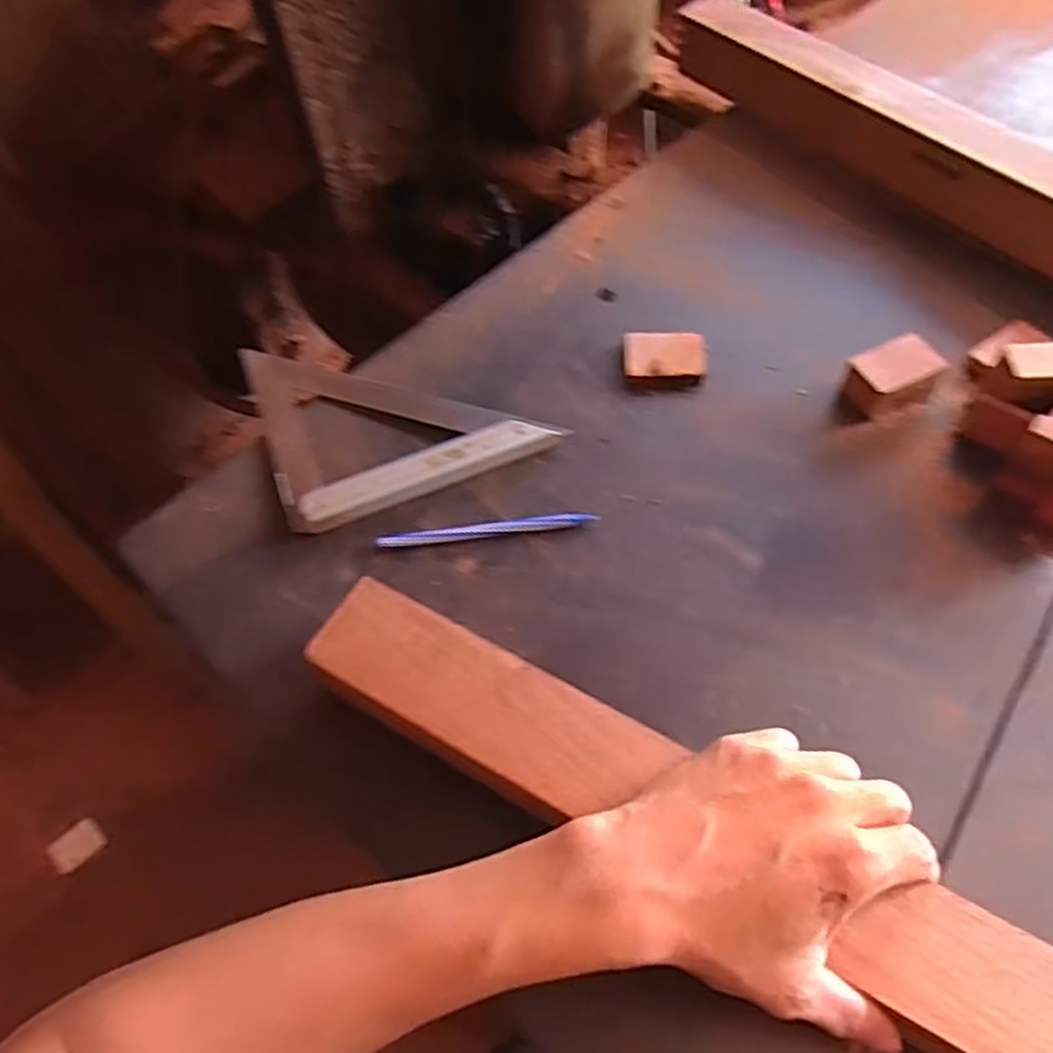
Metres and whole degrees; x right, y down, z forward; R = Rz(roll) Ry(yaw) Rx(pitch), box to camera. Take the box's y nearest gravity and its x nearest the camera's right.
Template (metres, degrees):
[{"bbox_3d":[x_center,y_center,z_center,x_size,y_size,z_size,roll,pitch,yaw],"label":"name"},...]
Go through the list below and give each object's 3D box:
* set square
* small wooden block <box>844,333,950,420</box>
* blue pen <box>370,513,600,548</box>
[{"bbox_3d":[-0.096,-0.090,0.553,0.185,0.015,0.170,-20,59,-9],"label":"set square"},{"bbox_3d":[0.248,-0.101,0.529,0.058,0.033,0.039,-20,59,-9],"label":"small wooden block"},{"bbox_3d":[-0.025,0.001,0.496,0.139,0.009,0.010,-6,58,-1],"label":"blue pen"}]

